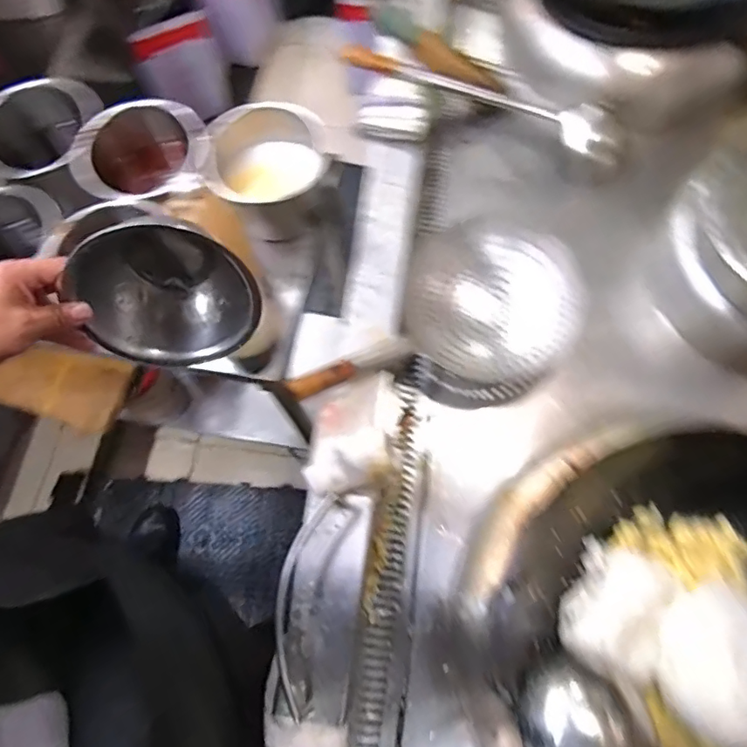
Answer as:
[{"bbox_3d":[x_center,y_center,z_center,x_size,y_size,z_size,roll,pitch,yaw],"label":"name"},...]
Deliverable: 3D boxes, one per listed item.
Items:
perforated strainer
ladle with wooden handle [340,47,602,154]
[{"bbox_3d":[0.178,-0.096,0.812,0.251,0.119,0.265,1,69,0],"label":"perforated strainer"},{"bbox_3d":[0.172,-0.504,0.941,0.482,0.050,0.088,24,71,9],"label":"ladle with wooden handle"}]

